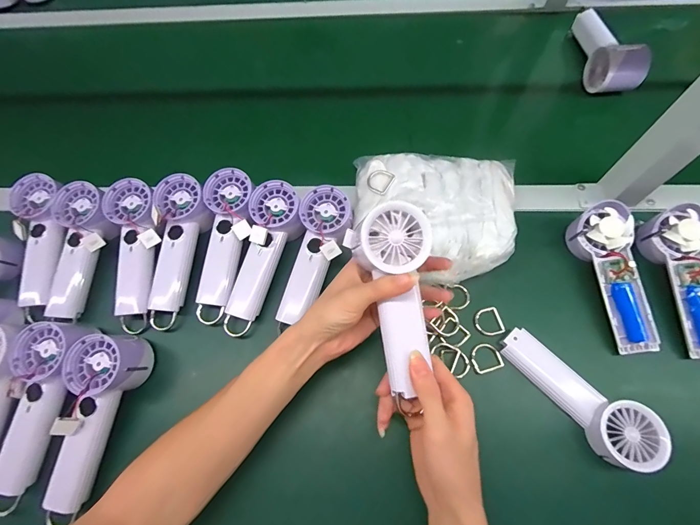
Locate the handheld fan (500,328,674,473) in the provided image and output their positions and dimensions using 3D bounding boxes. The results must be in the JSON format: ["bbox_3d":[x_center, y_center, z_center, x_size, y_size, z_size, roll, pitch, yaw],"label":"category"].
[{"bbox_3d":[0.244,0.136,0.372,0.056,0.033,0.167,-37,69,-13],"label":"handheld fan"}]

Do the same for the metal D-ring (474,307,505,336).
[{"bbox_3d":[0.167,0.072,0.421,0.030,0.006,0.033,-19,76,4],"label":"metal D-ring"}]

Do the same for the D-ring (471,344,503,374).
[{"bbox_3d":[0.158,0.111,0.407,0.035,0.009,0.031,-16,74,-1],"label":"D-ring"}]

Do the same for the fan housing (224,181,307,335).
[{"bbox_3d":[-0.111,-0.006,0.440,0.060,0.044,0.190,17,86,10],"label":"fan housing"}]

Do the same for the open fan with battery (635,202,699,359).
[{"bbox_3d":[0.397,0.022,0.414,0.056,0.048,0.175,-6,79,0],"label":"open fan with battery"}]

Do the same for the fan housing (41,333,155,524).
[{"bbox_3d":[-0.279,0.173,0.381,0.059,0.067,0.184,11,79,8],"label":"fan housing"}]

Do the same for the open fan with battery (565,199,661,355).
[{"bbox_3d":[0.313,0.017,0.419,0.056,0.047,0.176,-9,79,-1],"label":"open fan with battery"}]

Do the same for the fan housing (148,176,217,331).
[{"bbox_3d":[-0.219,-0.015,0.446,0.067,0.044,0.197,4,82,5],"label":"fan housing"}]

